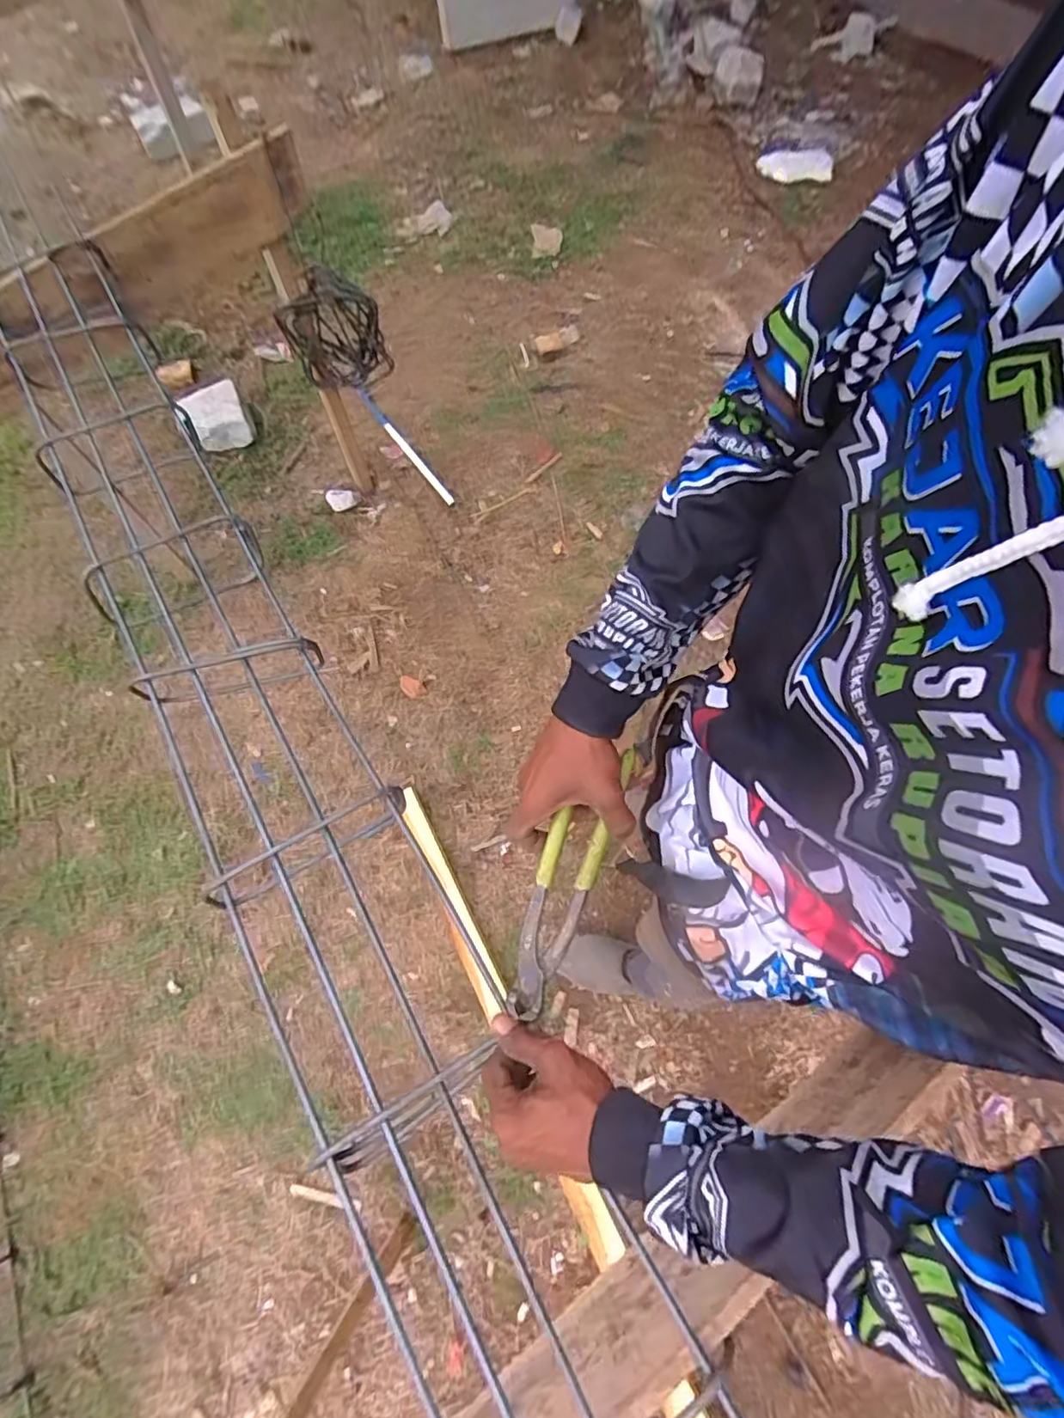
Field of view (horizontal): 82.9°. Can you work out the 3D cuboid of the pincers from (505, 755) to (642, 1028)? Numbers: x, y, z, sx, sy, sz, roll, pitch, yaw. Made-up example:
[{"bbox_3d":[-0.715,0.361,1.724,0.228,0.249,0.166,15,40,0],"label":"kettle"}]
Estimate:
[{"bbox_3d":[0.026,0.132,0.480,0.046,0.016,0.219,22,84,10],"label":"pincers"}]

